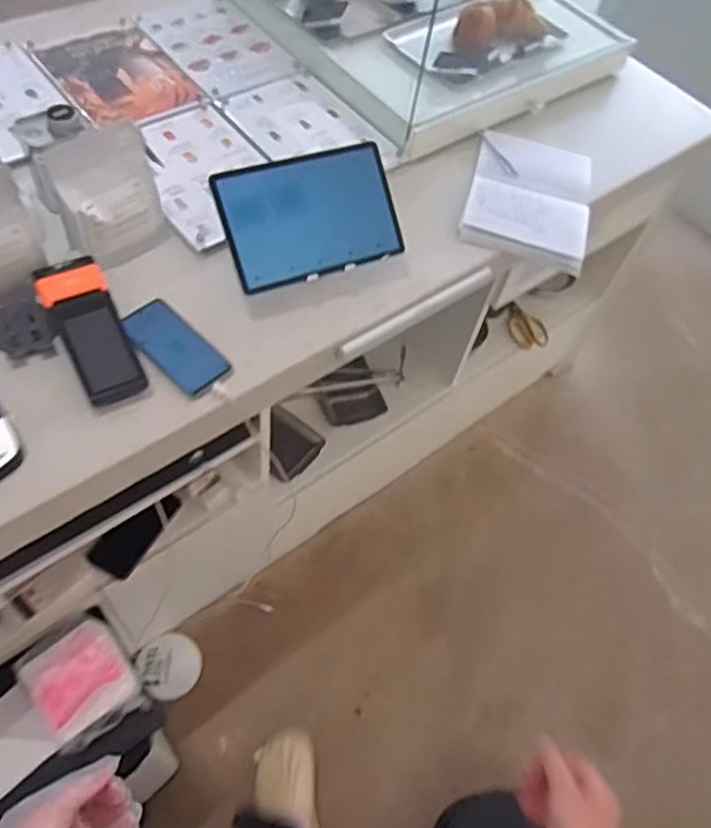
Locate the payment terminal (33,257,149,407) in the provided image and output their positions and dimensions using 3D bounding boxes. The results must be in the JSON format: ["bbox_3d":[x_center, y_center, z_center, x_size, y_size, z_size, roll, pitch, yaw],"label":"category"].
[{"bbox_3d":[-0.343,-0.114,0.848,0.083,0.039,0.212,-25,77,-15],"label":"payment terminal"}]

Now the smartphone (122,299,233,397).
[{"bbox_3d":[-0.240,-0.090,0.874,0.150,0.014,0.073,42,67,9],"label":"smartphone"}]

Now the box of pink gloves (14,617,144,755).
[{"bbox_3d":[-0.405,0.393,0.969,0.136,0.053,0.166,-36,69,-26],"label":"box of pink gloves"}]

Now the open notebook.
[{"bbox_3d":[0.299,-0.372,1.125,0.201,0.041,0.273,16,57,3],"label":"open notebook"}]

